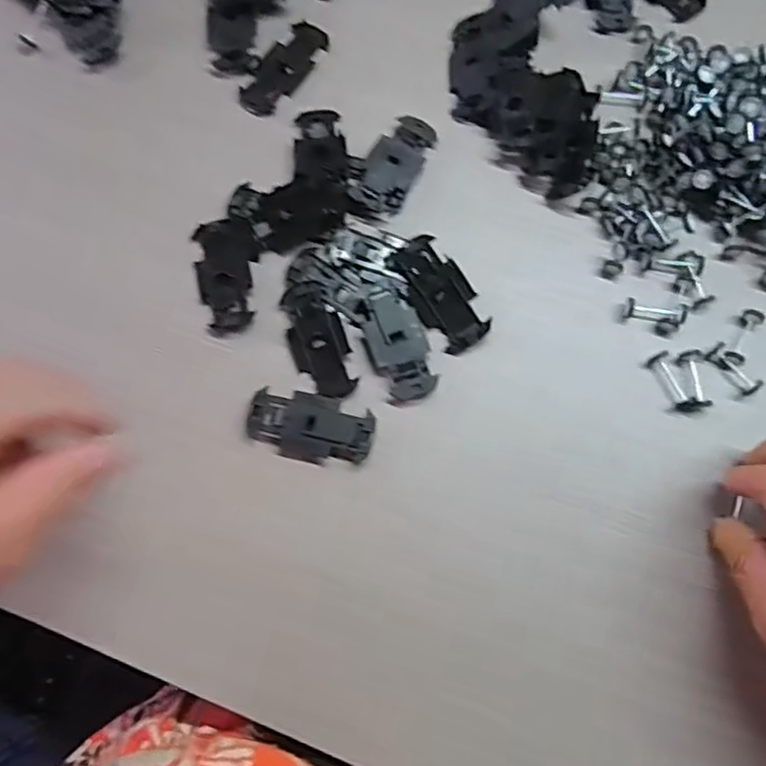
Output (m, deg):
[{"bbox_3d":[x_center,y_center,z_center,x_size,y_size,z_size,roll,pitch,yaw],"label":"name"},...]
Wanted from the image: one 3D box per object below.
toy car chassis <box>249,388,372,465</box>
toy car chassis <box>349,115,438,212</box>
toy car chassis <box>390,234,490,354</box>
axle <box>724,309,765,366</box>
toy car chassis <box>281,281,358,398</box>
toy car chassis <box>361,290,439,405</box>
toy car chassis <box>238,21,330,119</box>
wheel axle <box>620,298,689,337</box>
[{"bbox_3d":[-0.037,0.023,0.317,0.063,0.008,0.033,13,78,2],"label":"toy car chassis"},{"bbox_3d":[0.006,-0.123,0.351,0.029,0.008,0.063,29,79,5],"label":"toy car chassis"},{"bbox_3d":[0.031,-0.048,0.332,0.031,0.007,0.065,-30,80,-7],"label":"toy car chassis"},{"bbox_3d":[0.191,-0.024,0.331,0.010,0.010,0.034,29,79,5],"label":"axle"},{"bbox_3d":[-0.034,-0.023,0.328,0.028,0.006,0.064,-17,79,-4],"label":"toy car chassis"},{"bbox_3d":[0.007,-0.020,0.326,0.032,0.007,0.059,-24,79,-5],"label":"toy car chassis"},{"bbox_3d":[-0.059,-0.189,0.374,0.027,0.004,0.067,32,80,6],"label":"toy car chassis"},{"bbox_3d":[0.144,-0.035,0.331,0.031,0.011,0.015,13,78,2],"label":"wheel axle"}]

